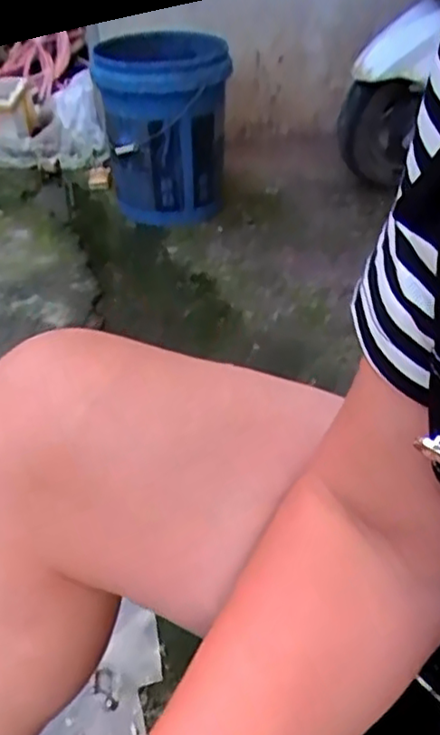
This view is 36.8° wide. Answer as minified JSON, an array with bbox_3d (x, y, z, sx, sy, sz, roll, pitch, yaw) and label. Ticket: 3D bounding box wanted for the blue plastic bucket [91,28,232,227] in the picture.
[{"bbox_3d":[-0.128,-0.543,1.556,0.271,0.396,0.307,-2,38,-4],"label":"blue plastic bucket"}]

